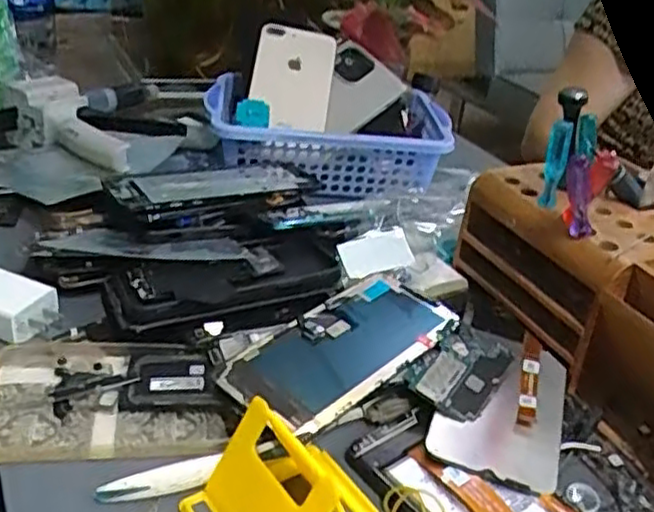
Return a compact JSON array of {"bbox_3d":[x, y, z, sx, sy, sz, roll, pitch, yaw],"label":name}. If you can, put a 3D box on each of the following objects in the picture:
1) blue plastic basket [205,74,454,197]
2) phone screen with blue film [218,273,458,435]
[{"bbox_3d":[0.000,-0.117,0.700,0.230,0.069,0.148,1,30,-11],"label":"blue plastic basket"},{"bbox_3d":[0.011,0.053,0.432,0.069,0.009,0.147,31,43,34],"label":"phone screen with blue film"}]

